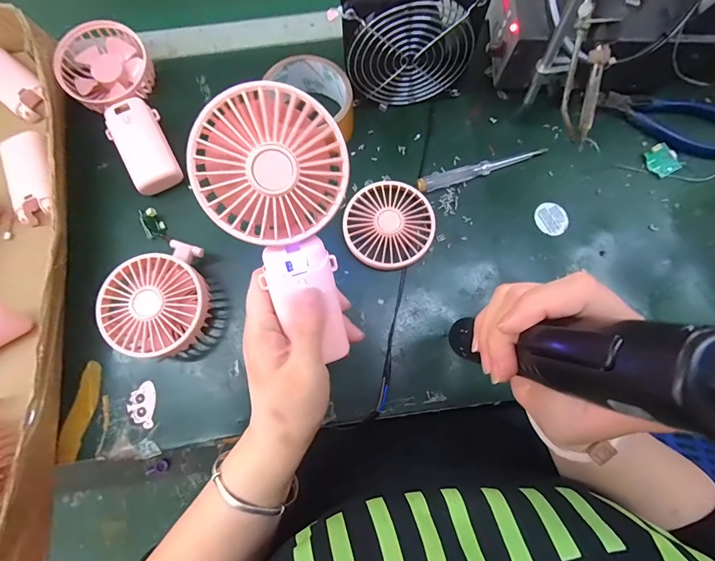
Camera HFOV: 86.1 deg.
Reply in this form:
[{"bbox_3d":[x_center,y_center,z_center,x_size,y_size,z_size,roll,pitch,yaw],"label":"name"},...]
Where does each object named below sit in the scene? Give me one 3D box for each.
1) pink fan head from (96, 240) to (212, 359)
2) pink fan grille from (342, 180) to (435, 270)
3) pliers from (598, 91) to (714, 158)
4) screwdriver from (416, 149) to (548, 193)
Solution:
[{"bbox_3d":[-0.177,0.020,0.345,0.090,0.046,0.099,-19,77,-4],"label":"pink fan head"},{"bbox_3d":[0.031,-0.055,0.376,0.086,0.016,0.086,0,77,0],"label":"pink fan grille"},{"bbox_3d":[0.323,-0.172,0.400,0.137,0.015,0.051,24,78,6],"label":"pliers"},{"bbox_3d":[0.125,-0.115,0.390,0.137,0.011,0.018,-17,77,-3],"label":"screwdriver"}]

